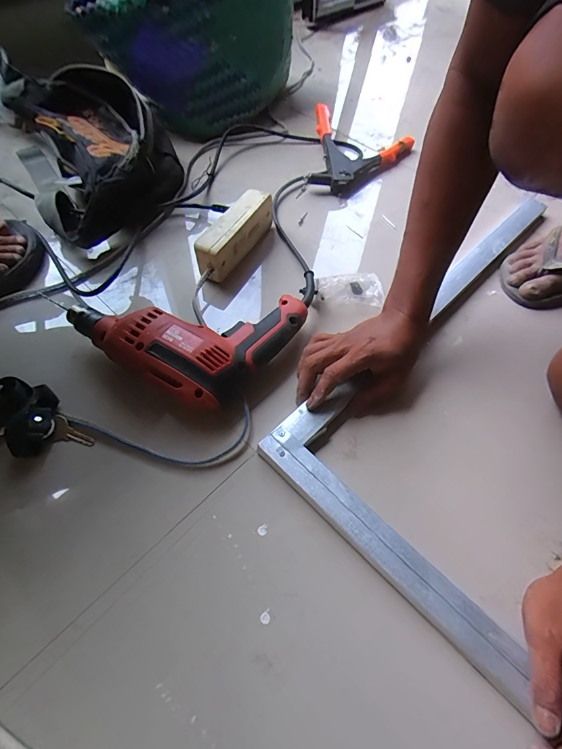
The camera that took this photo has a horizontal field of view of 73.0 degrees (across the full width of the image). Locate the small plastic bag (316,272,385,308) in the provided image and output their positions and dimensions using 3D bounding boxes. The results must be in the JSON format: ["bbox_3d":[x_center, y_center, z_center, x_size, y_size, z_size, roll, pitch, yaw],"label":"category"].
[{"bbox_3d":[0.095,-0.123,0.531,0.091,0.018,0.061,-1,59,-3],"label":"small plastic bag"}]

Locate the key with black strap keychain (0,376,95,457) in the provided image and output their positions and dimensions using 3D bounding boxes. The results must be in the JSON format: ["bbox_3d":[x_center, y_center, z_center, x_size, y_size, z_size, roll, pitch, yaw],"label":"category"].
[{"bbox_3d":[-0.302,0.047,0.398,0.195,0.035,0.078,-3,59,-5],"label":"key with black strap keychain"}]

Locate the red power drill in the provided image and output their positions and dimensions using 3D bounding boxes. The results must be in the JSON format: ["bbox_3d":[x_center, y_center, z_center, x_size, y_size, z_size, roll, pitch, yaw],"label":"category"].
[{"bbox_3d":[-0.088,-0.085,0.469,0.215,0.061,0.256,37,64,18],"label":"red power drill"}]

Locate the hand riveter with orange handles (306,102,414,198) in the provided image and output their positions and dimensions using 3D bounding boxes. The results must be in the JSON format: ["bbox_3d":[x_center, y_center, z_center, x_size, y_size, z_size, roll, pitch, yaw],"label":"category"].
[{"bbox_3d":[0.135,-0.406,0.699,0.193,0.036,0.226,16,59,7],"label":"hand riveter with orange handles"}]

